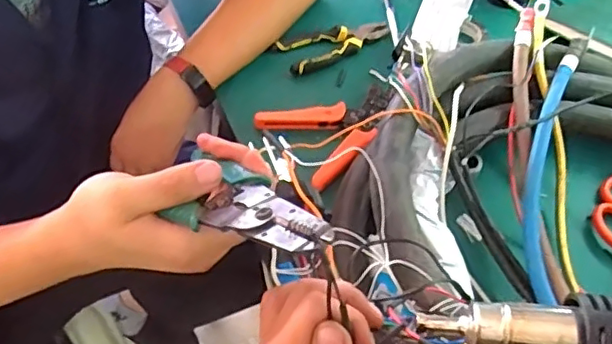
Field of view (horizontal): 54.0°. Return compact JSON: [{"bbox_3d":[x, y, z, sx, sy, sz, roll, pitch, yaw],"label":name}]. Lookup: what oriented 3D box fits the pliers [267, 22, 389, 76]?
[{"bbox_3d":[0.040,-0.182,0.828,0.155,0.018,0.061,-26,60,-19],"label":"pliers"}]

